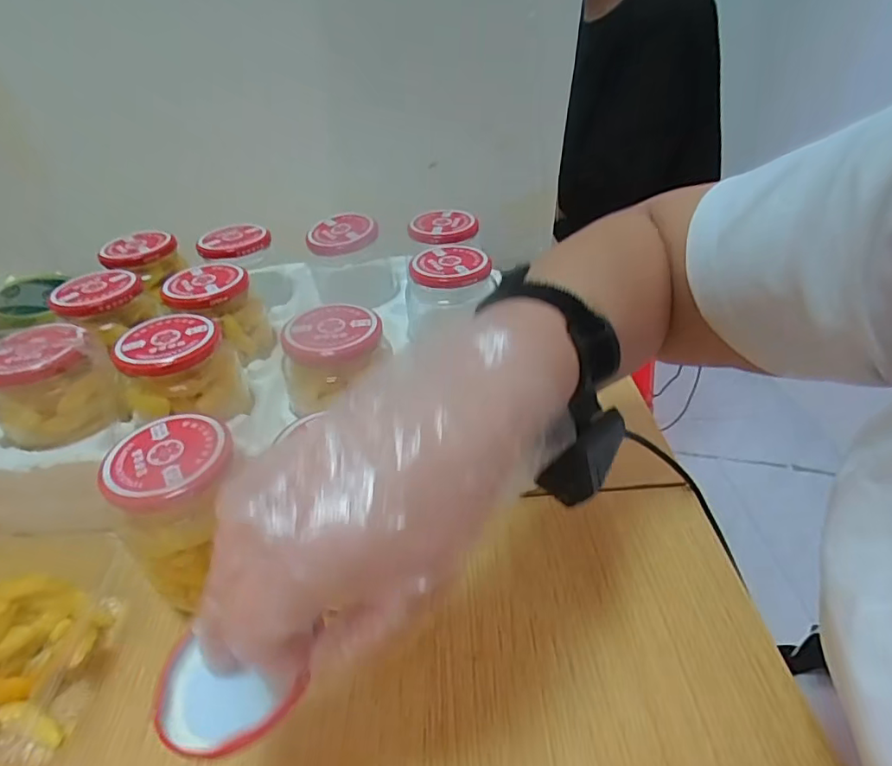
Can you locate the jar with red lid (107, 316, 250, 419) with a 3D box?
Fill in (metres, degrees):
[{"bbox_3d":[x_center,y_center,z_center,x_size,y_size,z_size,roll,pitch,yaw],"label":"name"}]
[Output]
[{"bbox_3d":[-0.194,-0.008,0.395,0.078,0.061,0.069,-18,39,-19],"label":"jar with red lid"}]

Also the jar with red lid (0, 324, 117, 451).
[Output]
[{"bbox_3d":[-0.289,0.002,0.388,0.073,0.062,0.078,-2,37,1],"label":"jar with red lid"}]

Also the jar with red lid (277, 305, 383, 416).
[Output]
[{"bbox_3d":[-0.081,-0.015,0.396,0.071,0.063,0.071,-2,37,1],"label":"jar with red lid"}]

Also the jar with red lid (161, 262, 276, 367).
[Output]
[{"bbox_3d":[-0.200,-0.060,0.470,0.072,0.067,0.069,-2,37,1],"label":"jar with red lid"}]

